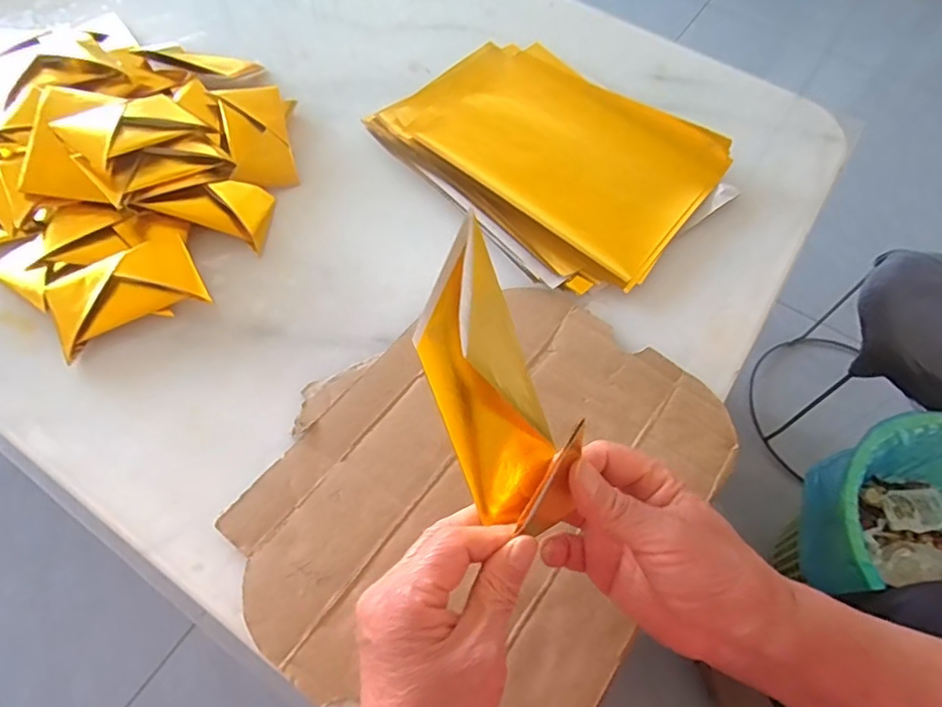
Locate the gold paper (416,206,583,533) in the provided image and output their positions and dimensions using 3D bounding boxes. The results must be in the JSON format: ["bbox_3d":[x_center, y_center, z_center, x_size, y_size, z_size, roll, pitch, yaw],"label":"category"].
[{"bbox_3d":[0.013,0.012,0.293,0.063,0.024,0.148,-17,89,-13],"label":"gold paper"}]

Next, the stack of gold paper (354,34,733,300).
[{"bbox_3d":[0.069,-0.185,0.526,0.218,0.024,0.285,-39,70,-22],"label":"stack of gold paper"}]

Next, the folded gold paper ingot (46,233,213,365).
[{"bbox_3d":[-0.255,-0.045,0.430,0.103,0.024,0.061,-25,65,-16],"label":"folded gold paper ingot"}]

